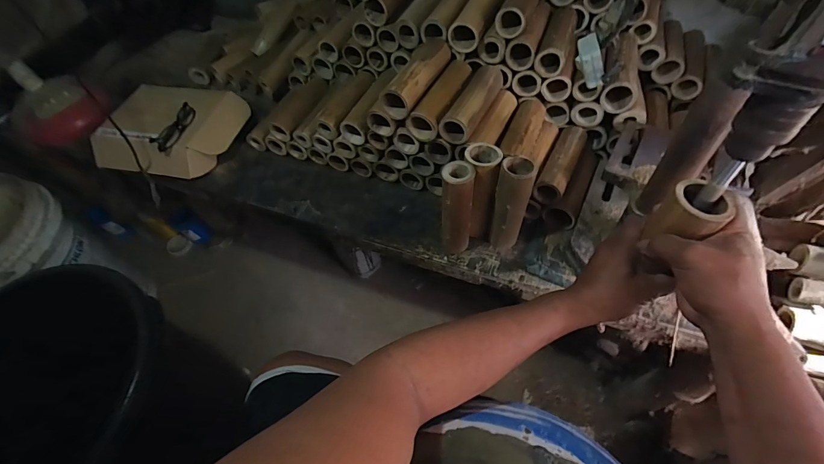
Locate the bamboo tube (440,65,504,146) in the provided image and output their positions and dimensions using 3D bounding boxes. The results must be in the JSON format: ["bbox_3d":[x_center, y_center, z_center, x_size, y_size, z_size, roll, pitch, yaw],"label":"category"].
[{"bbox_3d":[0.111,-0.232,0.654,0.051,0.045,0.182,21,60,19],"label":"bamboo tube"}]

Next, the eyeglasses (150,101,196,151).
[{"bbox_3d":[-0.516,-0.231,0.811,0.030,0.033,0.123,5,56,9],"label":"eyeglasses"}]

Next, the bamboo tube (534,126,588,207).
[{"bbox_3d":[0.279,-0.131,0.682,0.048,0.048,0.173,23,60,20],"label":"bamboo tube"}]

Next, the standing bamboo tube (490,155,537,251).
[{"bbox_3d":[0.163,-0.041,0.610,0.050,0.173,0.059,14,57,15],"label":"standing bamboo tube"}]

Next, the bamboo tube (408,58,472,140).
[{"bbox_3d":[0.059,-0.243,0.674,0.054,0.047,0.185,22,60,20],"label":"bamboo tube"}]

